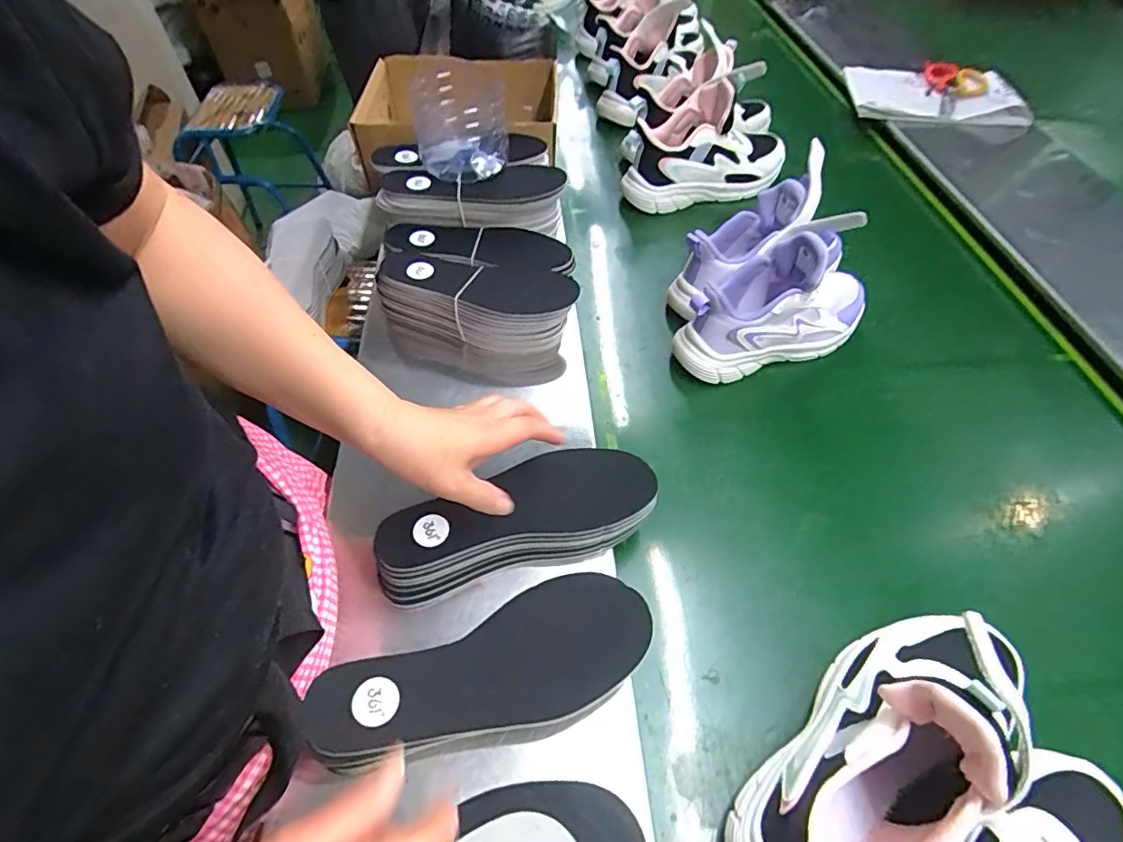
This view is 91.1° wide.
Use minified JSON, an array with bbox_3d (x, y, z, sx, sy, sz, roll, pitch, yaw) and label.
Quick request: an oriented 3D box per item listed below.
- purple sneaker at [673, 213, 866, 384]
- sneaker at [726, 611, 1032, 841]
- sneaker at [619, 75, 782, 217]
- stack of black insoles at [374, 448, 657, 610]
[{"bbox_3d":[0.234,-0.129,0.585,0.224,0.150,0.082,-16,54,-12],"label":"purple sneaker"},{"bbox_3d":[0.196,0.188,0.323,0.226,0.146,0.076,-37,61,-25],"label":"sneaker"},{"bbox_3d":[0.205,-0.383,0.771,0.237,0.118,0.116,-2,52,-1],"label":"sneaker"},{"bbox_3d":[-0.034,0.077,0.444,0.219,0.034,0.081,-18,53,-11],"label":"stack of black insoles"}]

